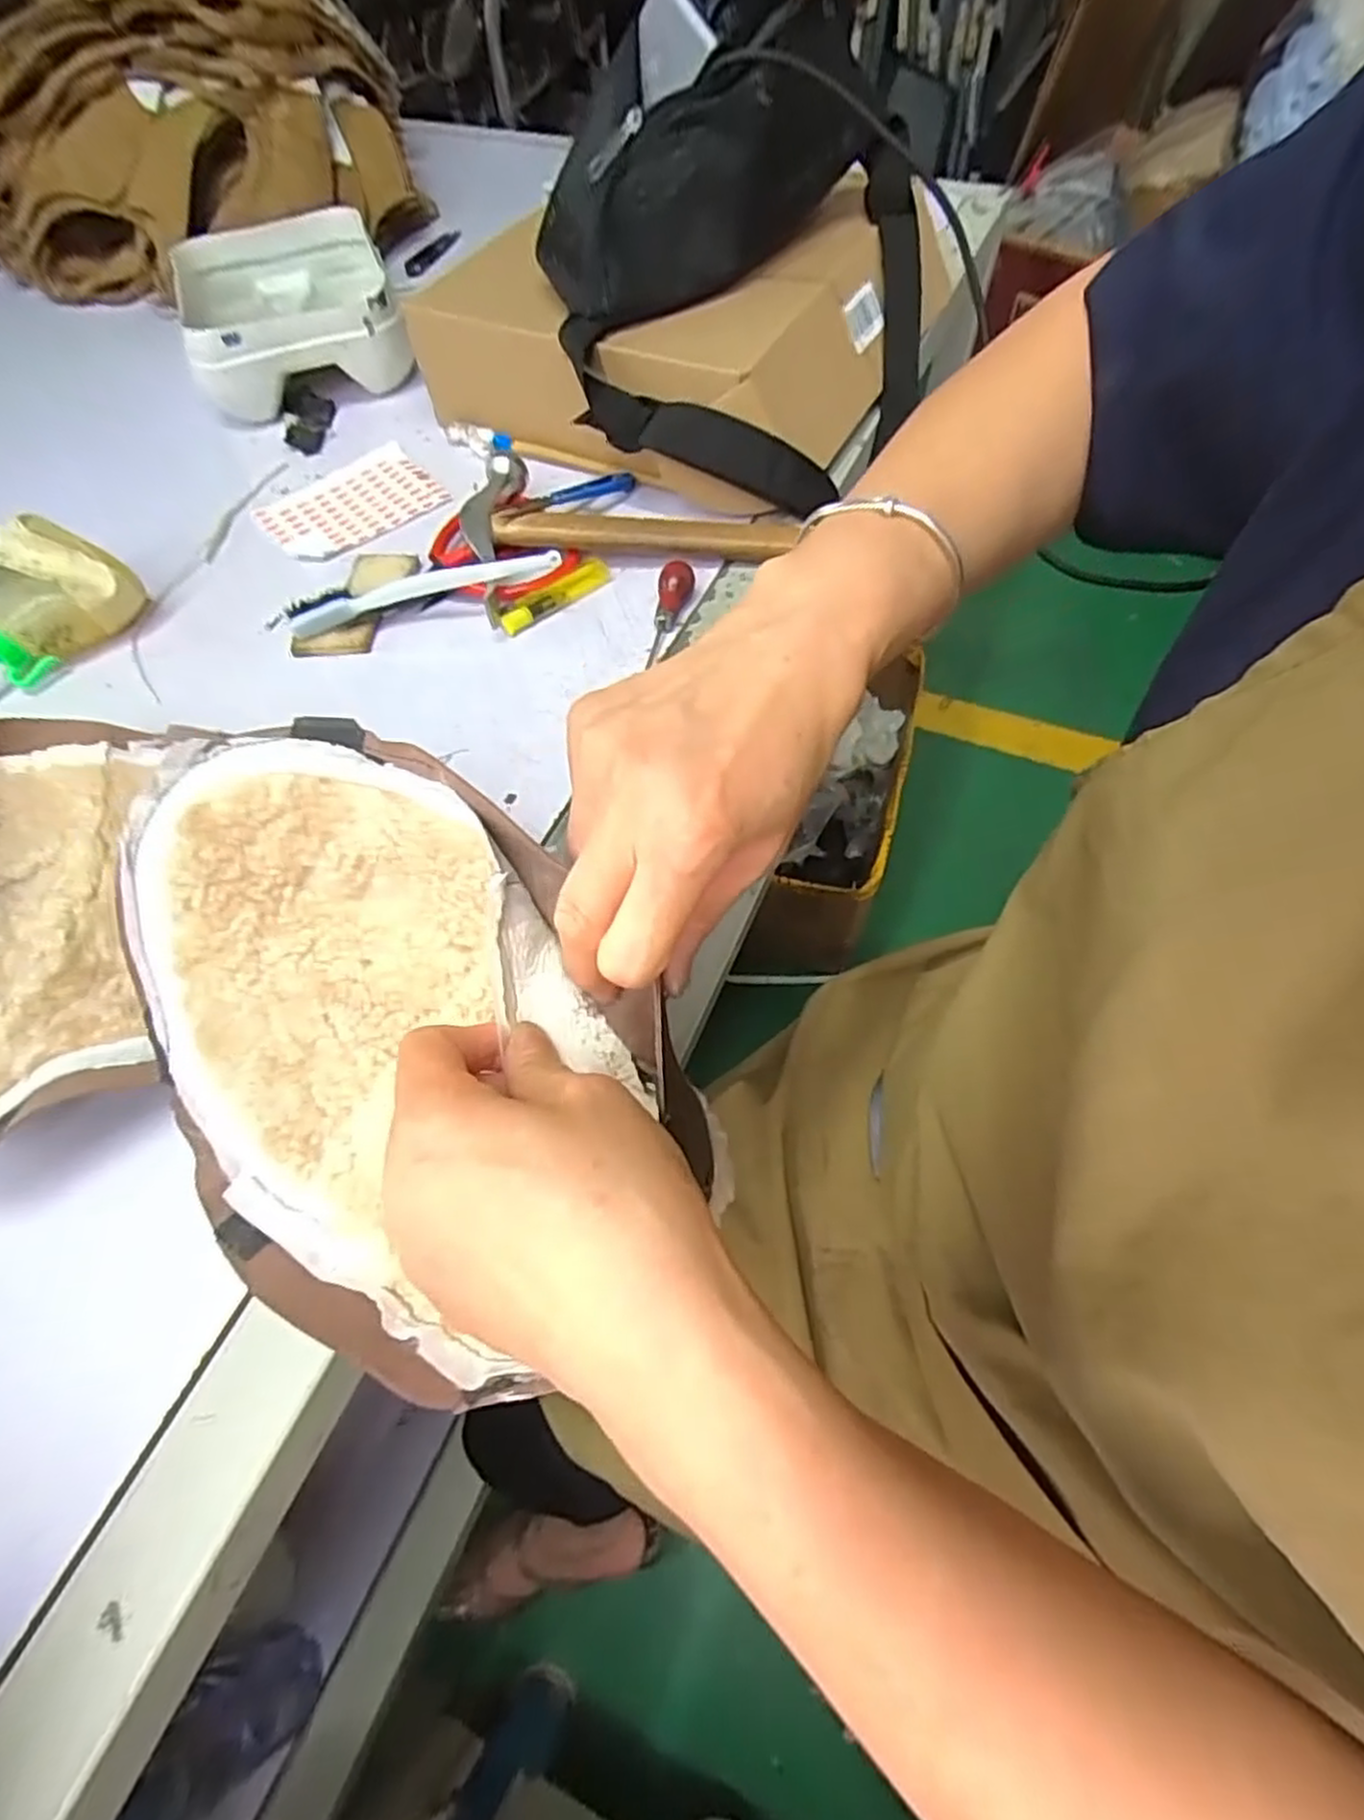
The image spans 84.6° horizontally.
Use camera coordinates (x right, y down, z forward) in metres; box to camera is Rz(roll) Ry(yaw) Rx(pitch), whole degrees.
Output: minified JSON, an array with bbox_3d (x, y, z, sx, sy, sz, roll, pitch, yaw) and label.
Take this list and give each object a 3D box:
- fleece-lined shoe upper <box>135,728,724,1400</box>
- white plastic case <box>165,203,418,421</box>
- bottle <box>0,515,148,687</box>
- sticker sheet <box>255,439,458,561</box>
[{"bbox_3d":[-0.116,0.037,0.290,0.236,0.073,0.177,39,90,15],"label":"fleece-lined shoe upper"},{"bbox_3d":[-0.312,-0.474,0.605,0.157,0.069,0.182,-19,61,-8],"label":"white plastic case"},{"bbox_3d":[-0.394,-0.171,0.441,0.133,0.058,0.059,-41,67,-19],"label":"bottle"},{"bbox_3d":[-0.237,-0.291,0.534,0.116,0.010,0.094,-36,67,-14],"label":"sticker sheet"}]

